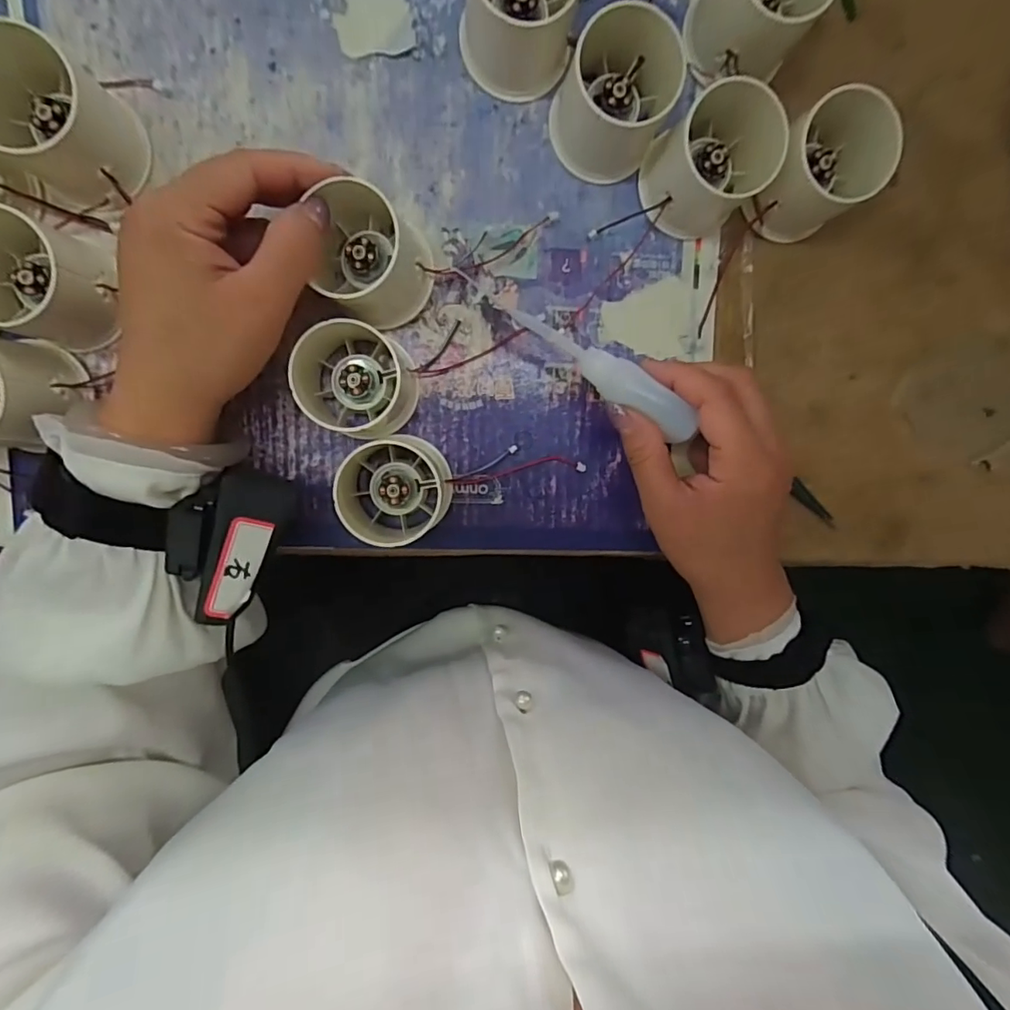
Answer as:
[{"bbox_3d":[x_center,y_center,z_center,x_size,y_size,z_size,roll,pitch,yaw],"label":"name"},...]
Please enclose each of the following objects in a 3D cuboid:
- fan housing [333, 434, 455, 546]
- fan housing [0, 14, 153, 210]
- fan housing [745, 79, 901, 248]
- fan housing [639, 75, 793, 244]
[{"bbox_3d":[-0.056,-0.007,0.276,0.052,0.049,0.056,-1,98,-5],"label":"fan housing"},{"bbox_3d":[-0.203,-0.179,0.240,0.057,0.045,0.057,29,94,-8],"label":"fan housing"},{"bbox_3d":[0.162,-0.174,0.272,0.059,0.049,0.051,-39,99,1],"label":"fan housing"},{"bbox_3d":[0.105,-0.174,0.266,0.061,0.050,0.055,-44,99,2],"label":"fan housing"}]

